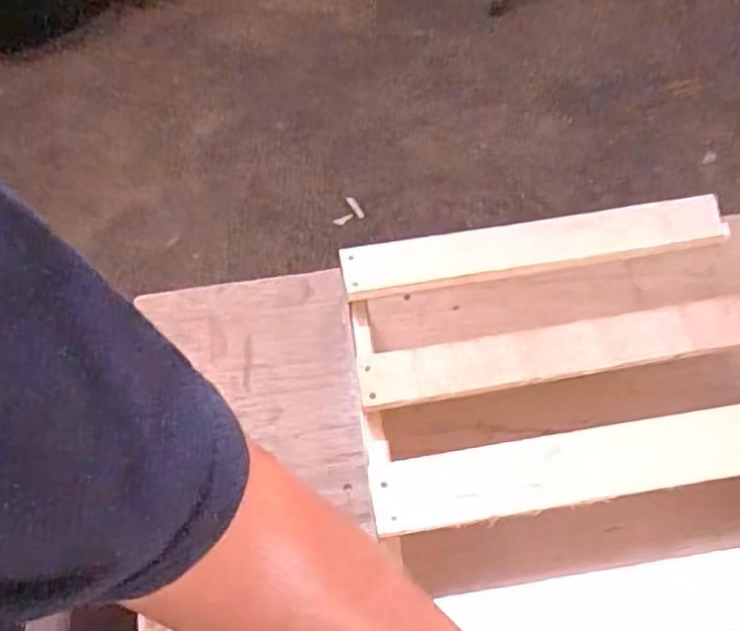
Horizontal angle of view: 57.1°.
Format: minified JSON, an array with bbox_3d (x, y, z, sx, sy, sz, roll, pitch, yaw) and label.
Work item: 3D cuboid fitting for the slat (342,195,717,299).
[{"bbox_3d":[0.132,-0.057,0.550,0.308,0.020,0.041,-8,68,-3],"label":"slat"}]

